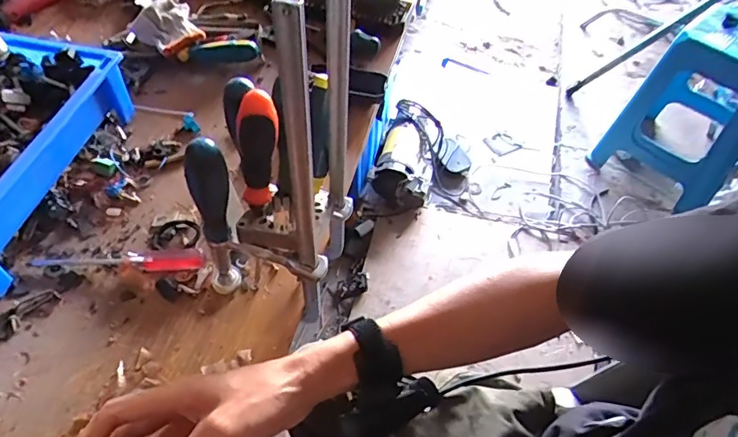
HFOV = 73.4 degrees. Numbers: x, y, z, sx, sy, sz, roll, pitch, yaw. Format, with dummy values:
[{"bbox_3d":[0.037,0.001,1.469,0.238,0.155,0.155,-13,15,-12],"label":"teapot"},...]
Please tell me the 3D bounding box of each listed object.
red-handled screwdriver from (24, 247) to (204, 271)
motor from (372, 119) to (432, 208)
[{"bbox_3d":[-0.258,0.042,0.508,0.175,0.019,0.024,1,53,-3],"label":"red-handled screwdriver"},{"bbox_3d":[0.116,-0.174,1.527,0.167,0.117,0.277,13,53,7],"label":"motor"}]

